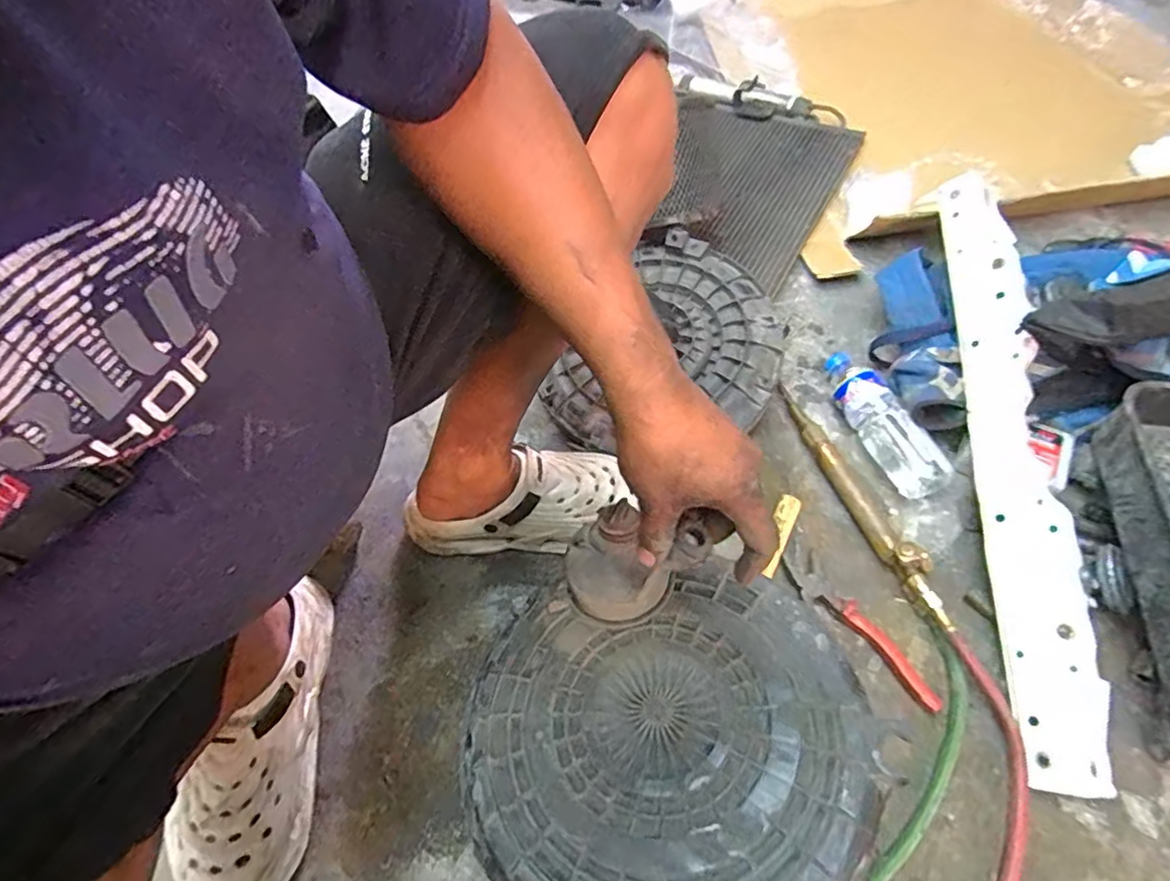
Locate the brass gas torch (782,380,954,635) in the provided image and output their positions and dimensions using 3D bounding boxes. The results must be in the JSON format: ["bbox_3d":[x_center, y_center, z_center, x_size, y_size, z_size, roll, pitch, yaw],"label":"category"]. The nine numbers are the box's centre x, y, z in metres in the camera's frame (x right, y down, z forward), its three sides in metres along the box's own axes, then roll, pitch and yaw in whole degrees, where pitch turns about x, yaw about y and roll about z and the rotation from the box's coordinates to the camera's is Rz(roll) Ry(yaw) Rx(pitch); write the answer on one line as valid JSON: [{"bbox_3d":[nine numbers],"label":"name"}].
[{"bbox_3d":[0.321,0.060,0.710,0.029,0.042,0.335,-19,58,-9],"label":"brass gas torch"}]

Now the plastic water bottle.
[{"bbox_3d":[0.373,-0.026,0.768,0.062,0.054,0.215,-22,58,-11],"label":"plastic water bottle"}]

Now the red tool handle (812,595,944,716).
[{"bbox_3d":[0.309,0.215,0.627,0.030,0.020,0.144,-35,61,-18],"label":"red tool handle"}]

